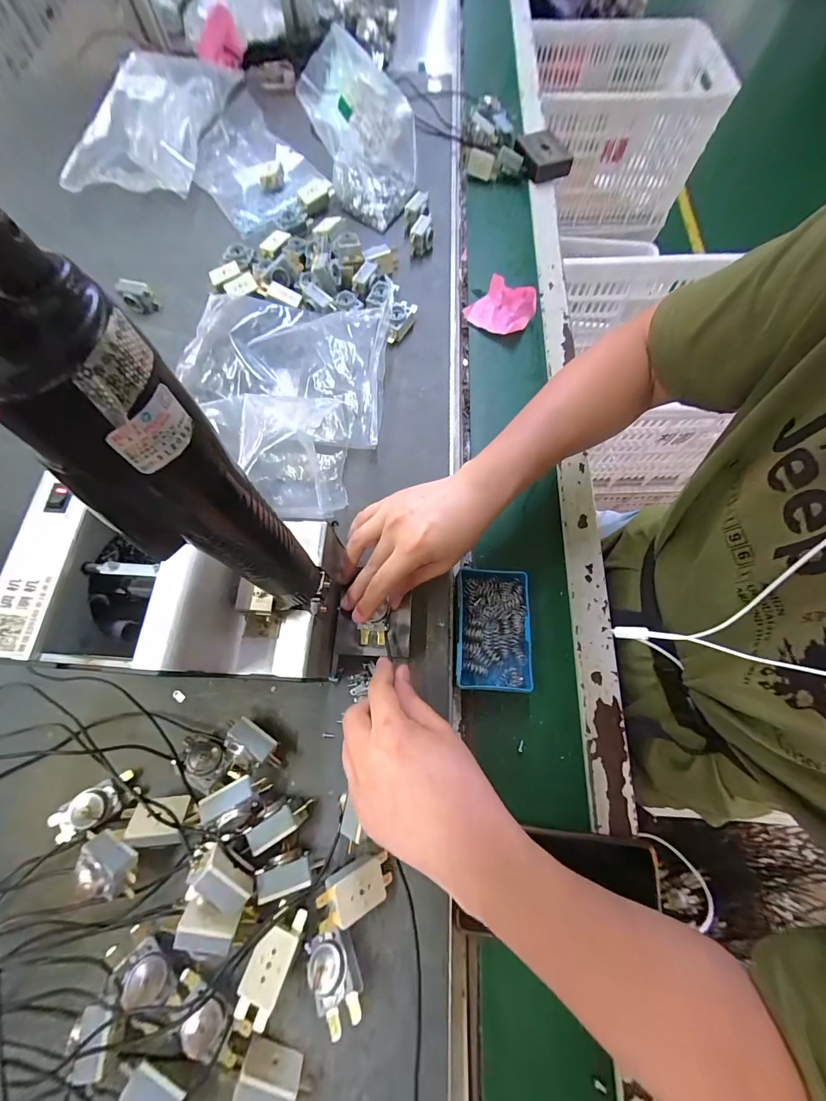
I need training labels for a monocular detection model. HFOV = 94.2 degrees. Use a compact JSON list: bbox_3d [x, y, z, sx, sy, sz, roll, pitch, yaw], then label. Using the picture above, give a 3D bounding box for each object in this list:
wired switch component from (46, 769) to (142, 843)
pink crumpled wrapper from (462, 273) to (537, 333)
[{"bbox_3d":[-0.255,0.206,0.312,0.053,0.039,0.029,-25,73,-8],"label":"wired switch component"},{"bbox_3d":[0.117,-0.327,0.516,0.075,0.030,0.074,40,75,13],"label":"pink crumpled wrapper"}]

